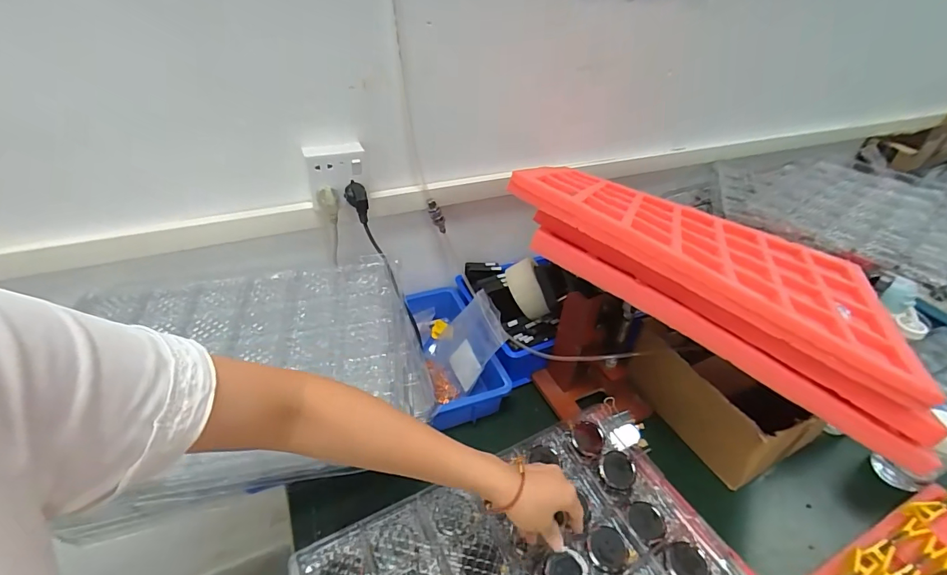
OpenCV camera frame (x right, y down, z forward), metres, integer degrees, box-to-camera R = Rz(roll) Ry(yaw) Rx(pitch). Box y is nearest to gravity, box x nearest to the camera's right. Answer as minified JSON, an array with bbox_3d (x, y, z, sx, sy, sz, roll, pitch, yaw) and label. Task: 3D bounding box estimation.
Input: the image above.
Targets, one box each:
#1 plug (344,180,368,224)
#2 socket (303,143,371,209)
[{"bbox_3d":[-0.173,-0.128,0.651,0.026,0.063,0.027,-26,17,-31],"label":"plug"},{"bbox_3d":[-0.200,-0.168,0.637,0.084,0.075,0.042,-7,40,-13],"label":"socket"}]

